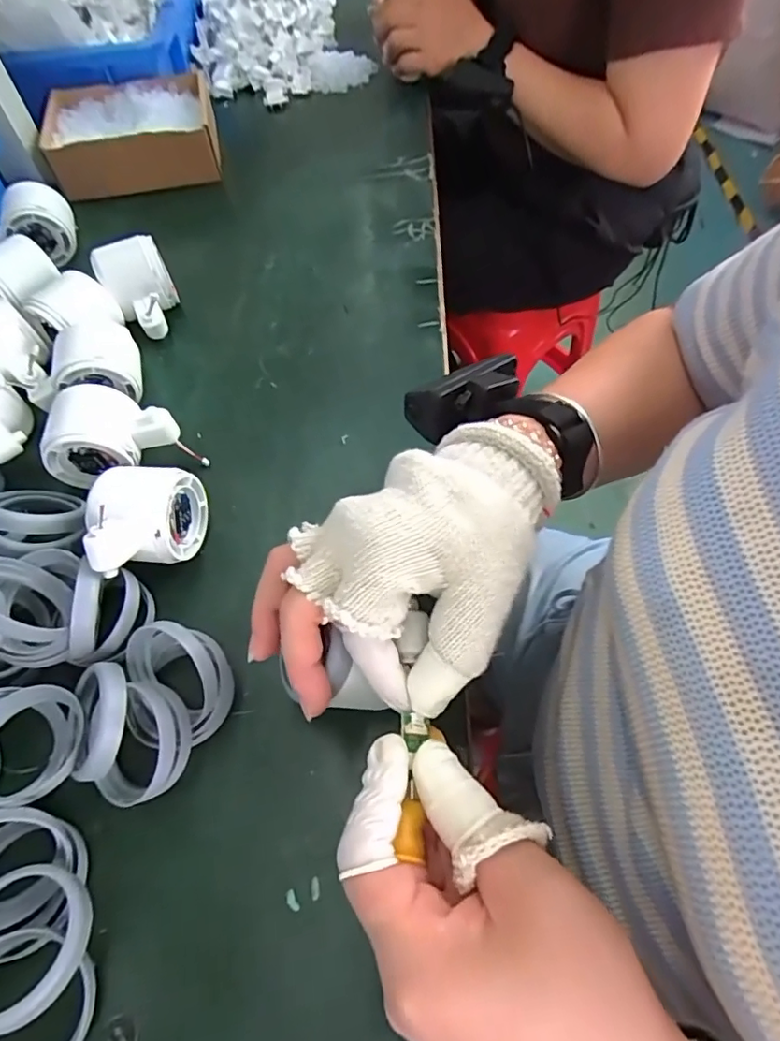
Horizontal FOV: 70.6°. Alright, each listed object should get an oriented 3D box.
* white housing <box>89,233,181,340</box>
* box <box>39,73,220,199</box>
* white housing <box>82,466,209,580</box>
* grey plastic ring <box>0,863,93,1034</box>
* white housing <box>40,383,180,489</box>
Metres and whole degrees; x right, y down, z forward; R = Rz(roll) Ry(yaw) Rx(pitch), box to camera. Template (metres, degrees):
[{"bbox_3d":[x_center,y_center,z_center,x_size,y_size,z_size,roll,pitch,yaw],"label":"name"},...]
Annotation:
[{"bbox_3d":[-0.206,-0.188,0.459,0.053,0.058,0.071,-26,61,-12],"label":"white housing"},{"bbox_3d":[-0.272,-0.412,0.588,0.159,0.052,0.138,-12,59,-4],"label":"box"},{"bbox_3d":[-0.151,0.003,0.338,0.052,0.058,0.073,-1,59,2],"label":"white housing"},{"bbox_3d":[-0.167,0.190,0.246,0.059,0.019,0.059,11,39,-9],"label":"grey plastic ring"},{"bbox_3d":[-0.188,-0.061,0.380,0.081,0.052,0.056,-6,59,-1],"label":"white housing"}]

